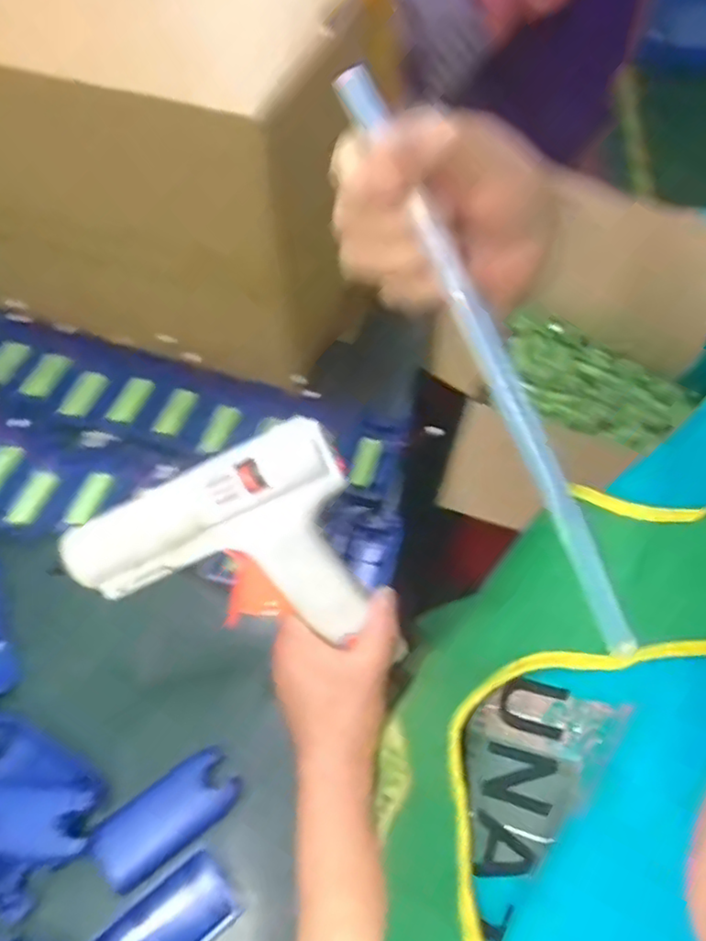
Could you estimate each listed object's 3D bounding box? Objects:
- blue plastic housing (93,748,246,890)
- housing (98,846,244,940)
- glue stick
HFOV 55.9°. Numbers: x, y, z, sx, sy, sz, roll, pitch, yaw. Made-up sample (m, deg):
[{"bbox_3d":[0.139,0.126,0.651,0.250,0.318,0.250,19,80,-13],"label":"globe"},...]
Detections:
[{"bbox_3d":[-0.119,0.225,0.432,0.092,0.022,0.040,-33,63,-20],"label":"blue plastic housing"},{"bbox_3d":[-0.116,0.281,0.403,0.091,0.021,0.045,-35,64,-21],"label":"housing"},{"bbox_3d":[0.059,-0.044,0.278,0.011,0.012,0.263,-27,93,-17],"label":"glue stick"}]

